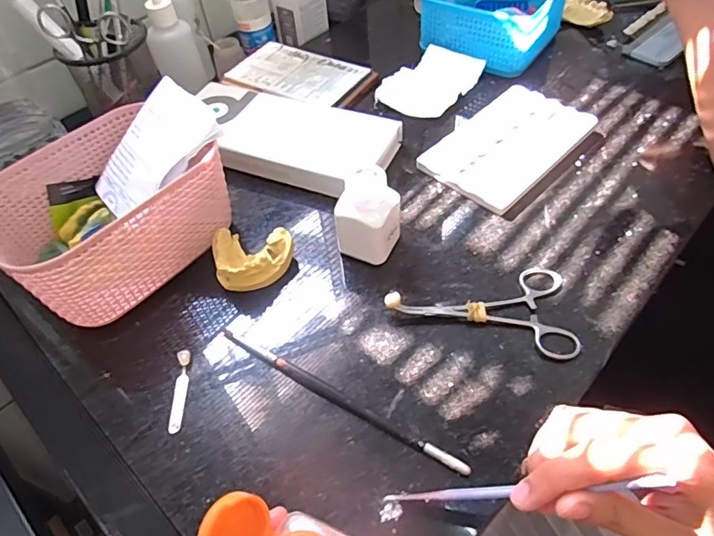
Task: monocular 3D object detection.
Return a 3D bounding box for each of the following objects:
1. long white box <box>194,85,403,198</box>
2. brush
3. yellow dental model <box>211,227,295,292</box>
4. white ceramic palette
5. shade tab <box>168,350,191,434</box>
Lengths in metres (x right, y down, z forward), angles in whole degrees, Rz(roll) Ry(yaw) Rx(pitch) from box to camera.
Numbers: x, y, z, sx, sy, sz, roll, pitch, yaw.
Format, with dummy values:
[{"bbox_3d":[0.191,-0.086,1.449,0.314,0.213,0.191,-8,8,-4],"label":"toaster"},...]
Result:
[{"bbox_3d":[-0.065,-0.125,0.468,0.196,0.023,0.099,15,54,16],"label":"long white box"},{"bbox_3d":[-0.016,0.081,0.323,0.189,0.008,0.007,25,57,22],"label":"brush"},{"bbox_3d":[-0.084,-0.009,0.384,0.062,0.021,0.051,6,52,9],"label":"yellow dental model"},{"bbox_3d":[0.138,-0.116,0.452,0.096,0.012,0.151,36,62,28],"label":"white ceramic palette"},{"bbox_3d":[-0.120,0.081,0.334,0.009,0.004,0.058,-6,51,-1],"label":"shade tab"}]

